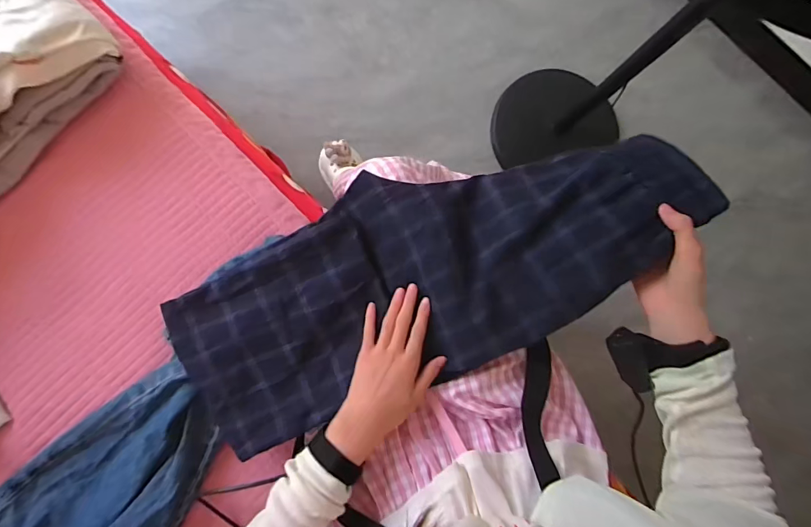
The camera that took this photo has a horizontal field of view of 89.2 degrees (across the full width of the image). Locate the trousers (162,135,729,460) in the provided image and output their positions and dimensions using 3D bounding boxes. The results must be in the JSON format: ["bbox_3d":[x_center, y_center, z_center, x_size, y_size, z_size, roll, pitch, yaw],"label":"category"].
[{"bbox_3d":[0.016,0.019,0.495,0.607,0.111,0.249,-21,88,7],"label":"trousers"}]

